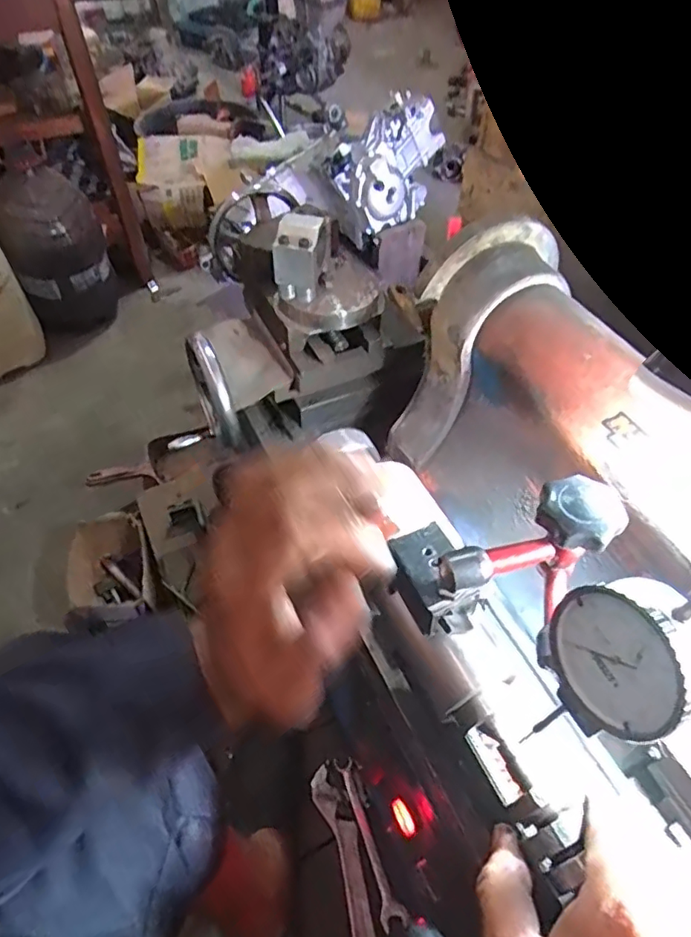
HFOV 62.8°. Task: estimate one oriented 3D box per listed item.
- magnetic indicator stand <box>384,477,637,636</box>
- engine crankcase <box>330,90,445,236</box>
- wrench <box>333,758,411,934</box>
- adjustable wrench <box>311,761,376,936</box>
[{"bbox_3d":[0.075,0.043,0.278,0.121,0.048,0.062,-28,50,21],"label":"magnetic indicator stand"},{"bbox_3d":[0.122,-0.861,1.589,0.225,0.235,0.304,18,54,13],"label":"engine crankcase"},{"bbox_3d":[0.027,0.481,0.735,0.033,0.014,0.193,-18,54,-14],"label":"wrench"},{"bbox_3d":[0.009,0.529,0.709,0.046,0.025,0.278,-13,53,-11],"label":"adjustable wrench"}]

